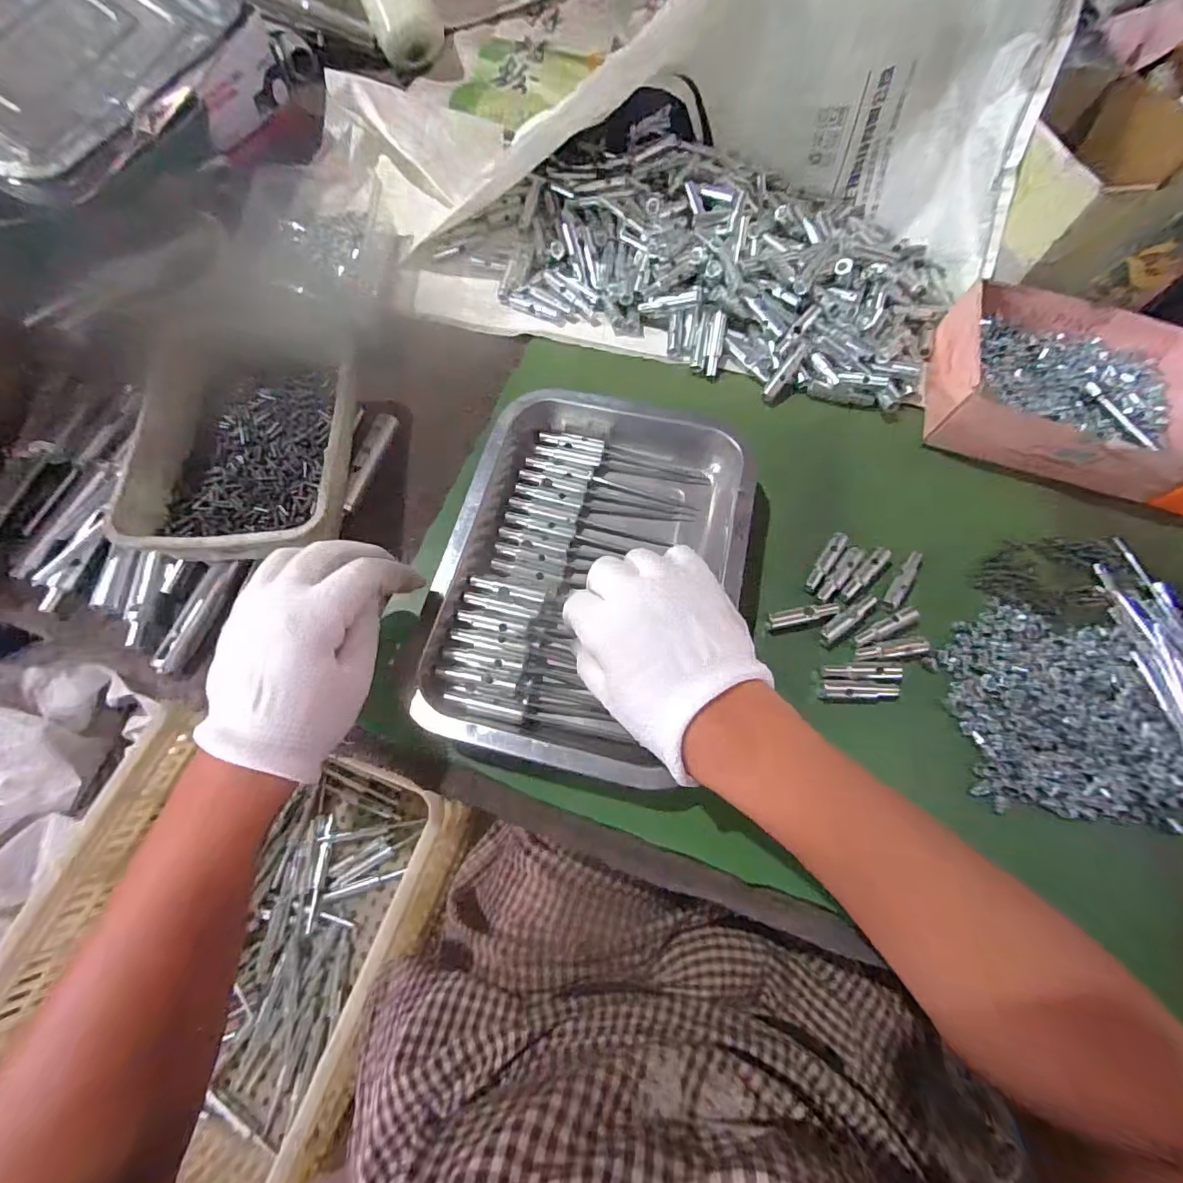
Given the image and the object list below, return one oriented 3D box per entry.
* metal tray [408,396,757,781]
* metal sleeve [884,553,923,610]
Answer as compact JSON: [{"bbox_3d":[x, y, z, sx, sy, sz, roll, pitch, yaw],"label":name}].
[{"bbox_3d":[0.002,-0.018,0.349,0.185,0.041,0.264,13,70,2],"label":"metal tray"},{"bbox_3d":[0.223,-0.009,0.365,0.011,0.004,0.046,35,72,10],"label":"metal sleeve"}]

